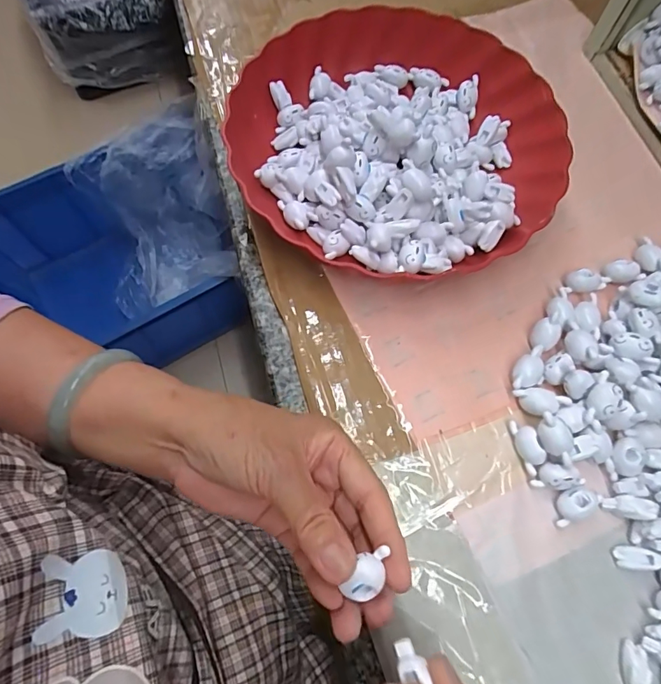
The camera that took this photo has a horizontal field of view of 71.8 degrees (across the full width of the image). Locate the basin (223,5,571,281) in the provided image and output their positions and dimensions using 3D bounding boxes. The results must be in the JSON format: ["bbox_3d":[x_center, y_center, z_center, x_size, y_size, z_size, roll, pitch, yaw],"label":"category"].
[{"bbox_3d":[0.049,-0.157,0.351,0.244,0.059,0.230,1,69,-2],"label":"basin"}]

